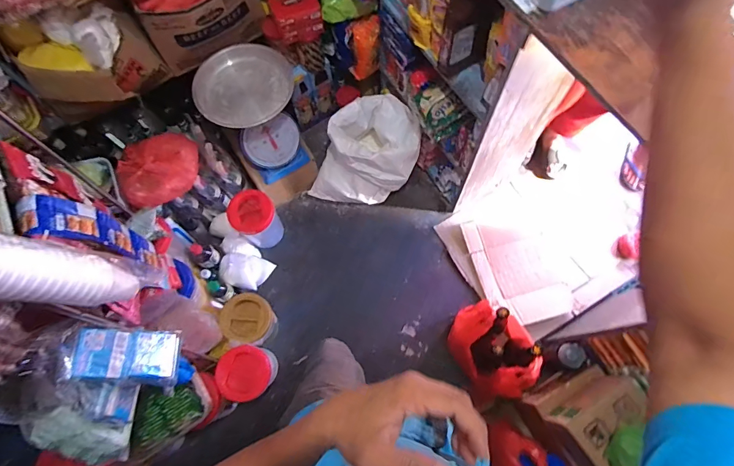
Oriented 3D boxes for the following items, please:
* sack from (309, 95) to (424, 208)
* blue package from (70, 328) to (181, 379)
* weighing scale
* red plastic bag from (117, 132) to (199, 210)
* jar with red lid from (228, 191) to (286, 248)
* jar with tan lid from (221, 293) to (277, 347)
[{"bbox_3d":[-0.022,-0.292,1.495,0.426,0.337,0.270,-11,71,-3],"label":"sack"},{"bbox_3d":[-0.487,0.251,0.813,0.027,0.202,0.092,-15,65,39],"label":"blue package"},{"bbox_3d":[-0.381,-0.408,1.369,0.308,0.339,0.306,0,71,1],"label":"weighing scale"},{"bbox_3d":[-0.695,-0.217,1.315,0.281,0.139,0.184,-42,75,-12],"label":"red plastic bag"},{"bbox_3d":[-0.417,-0.049,1.482,0.156,0.227,0.153,0,71,1],"label":"jar with red lid"},{"bbox_3d":[-0.394,0.308,1.363,0.163,0.231,0.168,0,71,1],"label":"jar with tan lid"}]

